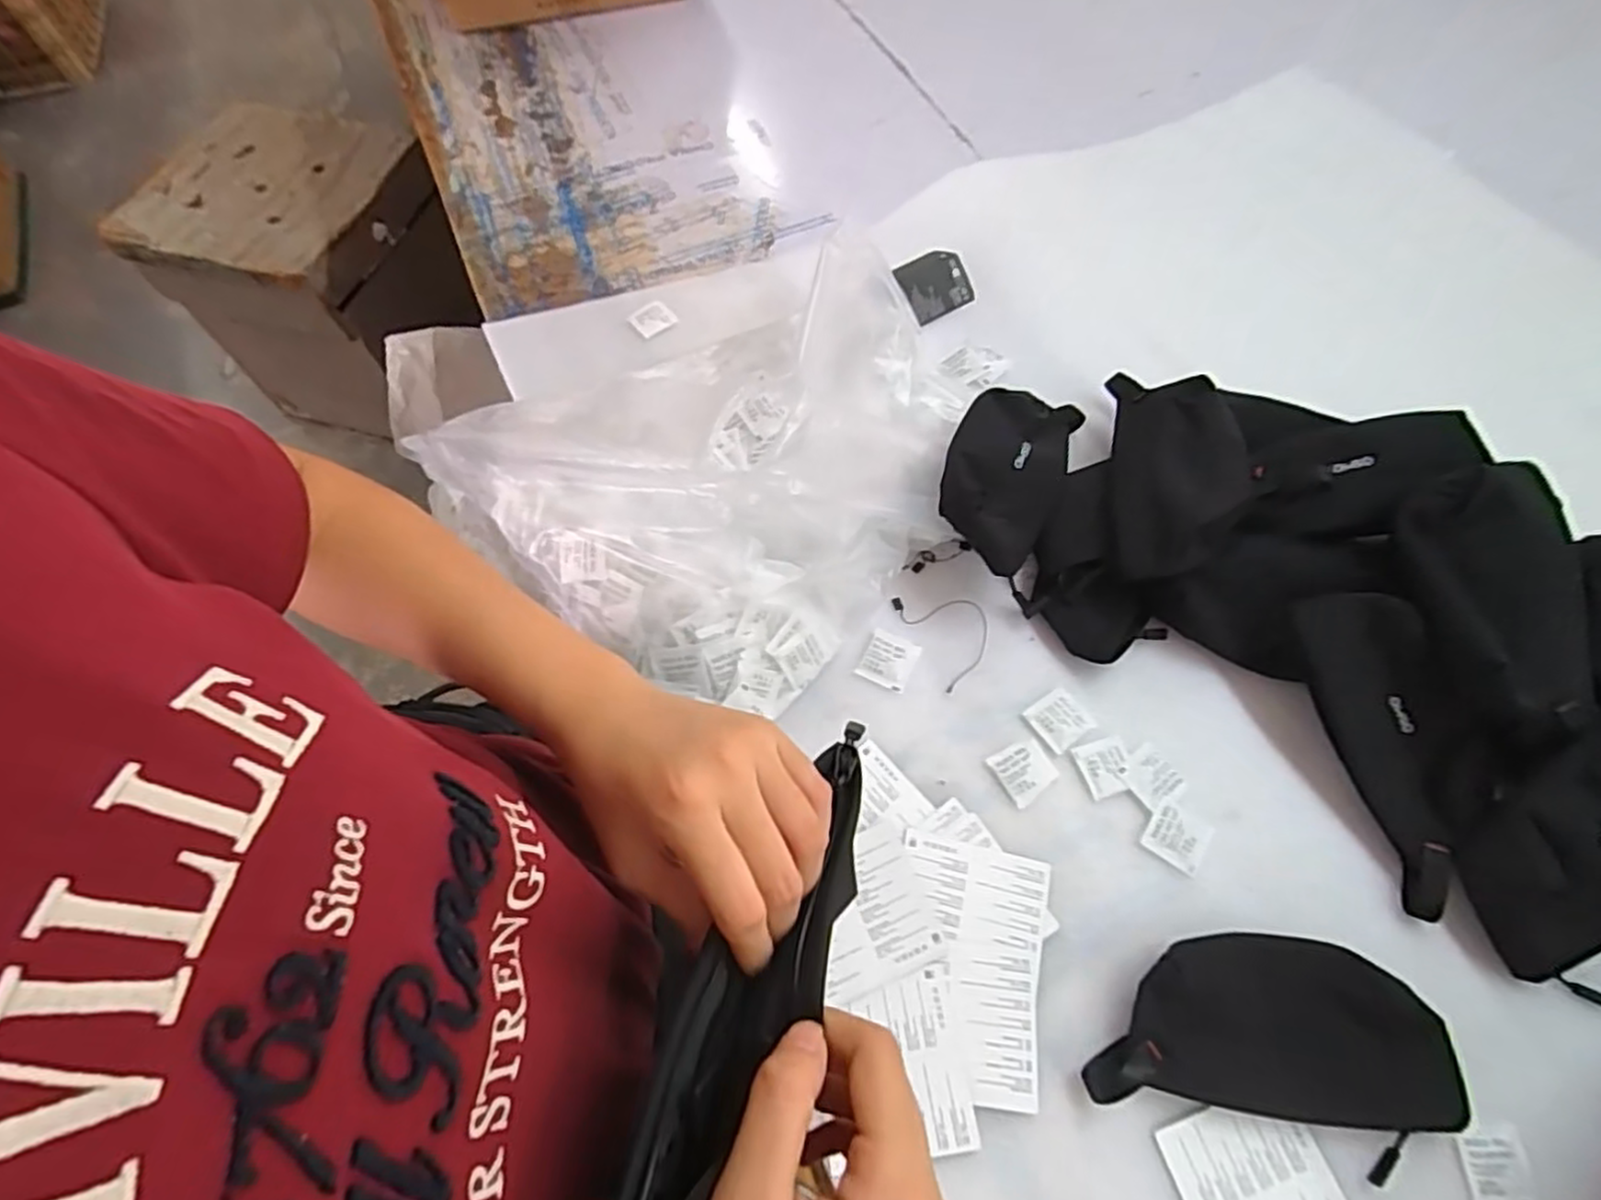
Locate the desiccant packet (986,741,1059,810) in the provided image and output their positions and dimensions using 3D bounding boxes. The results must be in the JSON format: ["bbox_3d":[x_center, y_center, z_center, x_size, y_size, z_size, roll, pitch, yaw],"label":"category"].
[{"bbox_3d":[0.165,0.125,0.541,0.042,0.005,0.040,-27,65,-15],"label":"desiccant packet"}]

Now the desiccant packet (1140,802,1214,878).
[{"bbox_3d":[0.270,0.169,0.524,0.042,0.004,0.041,34,66,16],"label":"desiccant packet"}]

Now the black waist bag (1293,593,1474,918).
[{"bbox_3d":[0.419,0.098,0.513,0.075,0.032,0.213,-22,78,27],"label":"black waist bag"}]

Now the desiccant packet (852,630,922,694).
[{"bbox_3d":[0.069,0.048,0.580,0.039,0.005,0.044,24,64,12],"label":"desiccant packet"}]

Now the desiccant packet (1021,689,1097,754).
[{"bbox_3d":[0.197,0.091,0.560,0.039,0.004,0.040,-31,66,-17],"label":"desiccant packet"}]

